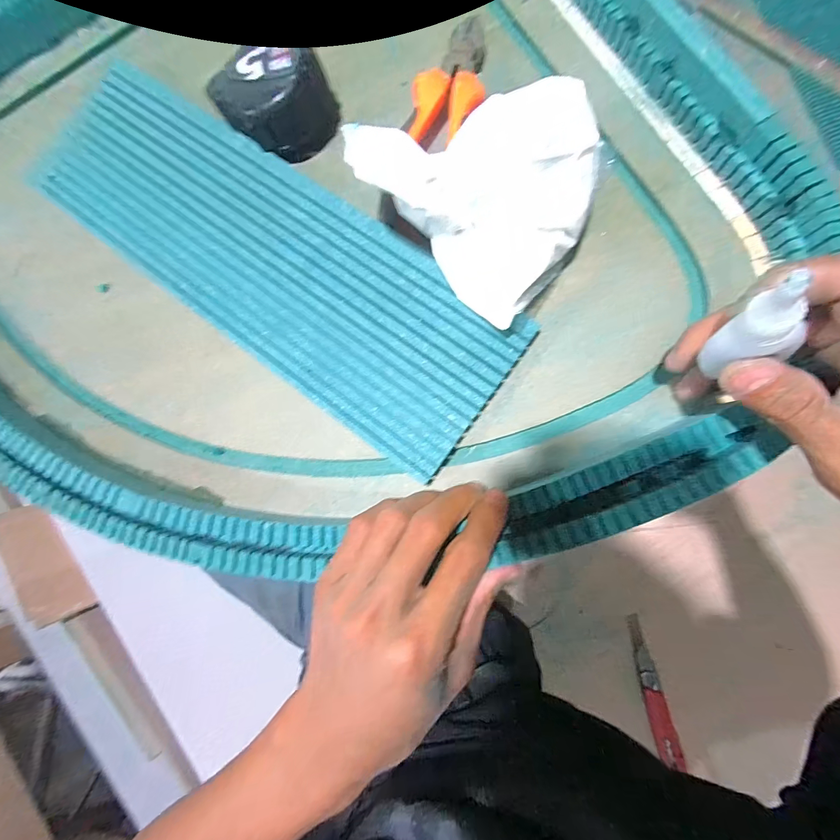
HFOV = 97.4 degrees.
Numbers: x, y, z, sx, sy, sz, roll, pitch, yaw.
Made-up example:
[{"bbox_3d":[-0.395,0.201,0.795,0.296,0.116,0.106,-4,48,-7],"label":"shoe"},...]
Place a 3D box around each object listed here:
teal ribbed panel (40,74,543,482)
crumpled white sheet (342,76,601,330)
[{"bbox_3d":[-0.112,-0.117,0.264,0.378,0.015,0.116,35,88,9],"label":"teal ribbed panel"},{"bbox_3d":[0.045,-0.135,0.219,0.113,0.077,0.122,-44,81,0],"label":"crumpled white sheet"}]

